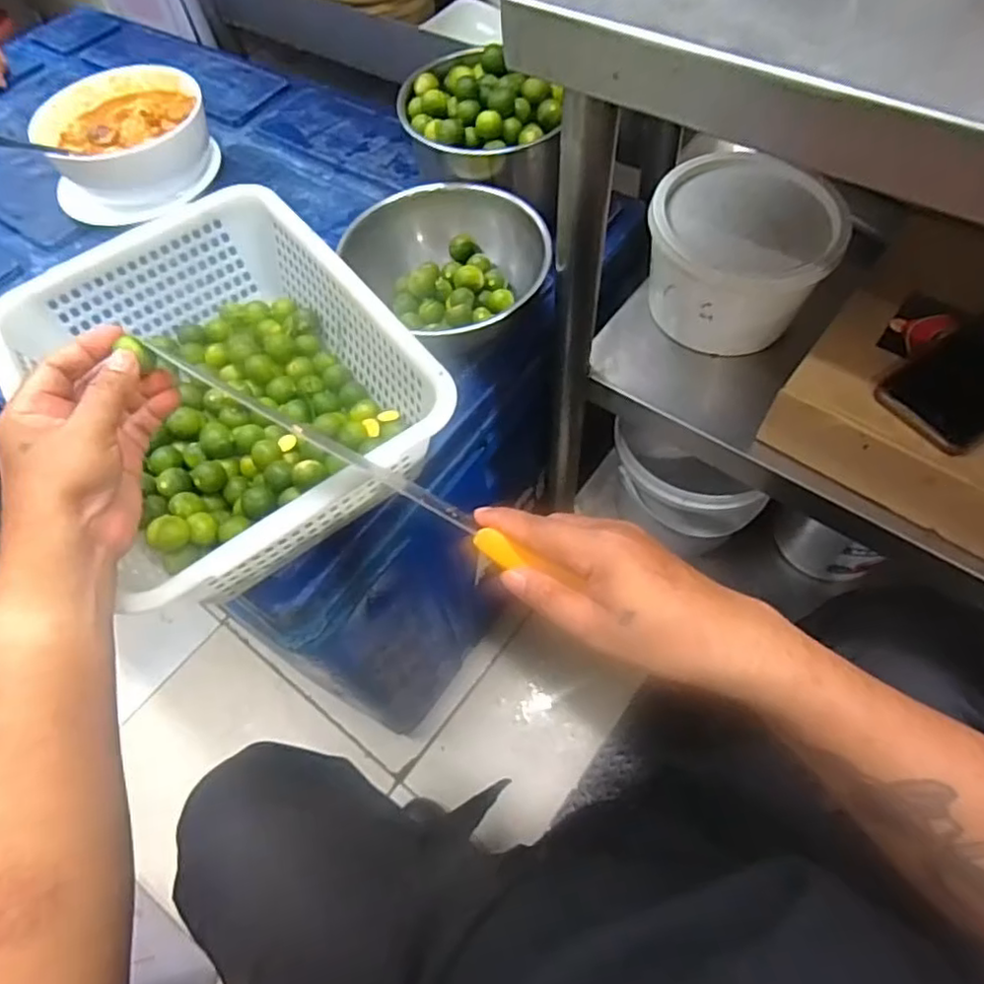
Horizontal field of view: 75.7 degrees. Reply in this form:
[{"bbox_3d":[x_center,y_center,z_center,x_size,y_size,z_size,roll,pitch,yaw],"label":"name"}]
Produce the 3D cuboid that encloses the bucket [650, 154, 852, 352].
[{"bbox_3d":[0.230,-0.226,0.606,0.158,0.128,0.141,-8,59,0],"label":"bucket"}]

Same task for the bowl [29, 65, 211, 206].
[{"bbox_3d":[-0.427,-0.420,0.754,0.179,0.083,0.154,-24,61,-10],"label":"bowl"}]

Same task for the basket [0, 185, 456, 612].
[{"bbox_3d":[-0.215,-0.088,0.515,0.249,0.091,0.336,-35,63,-15],"label":"basket"}]

